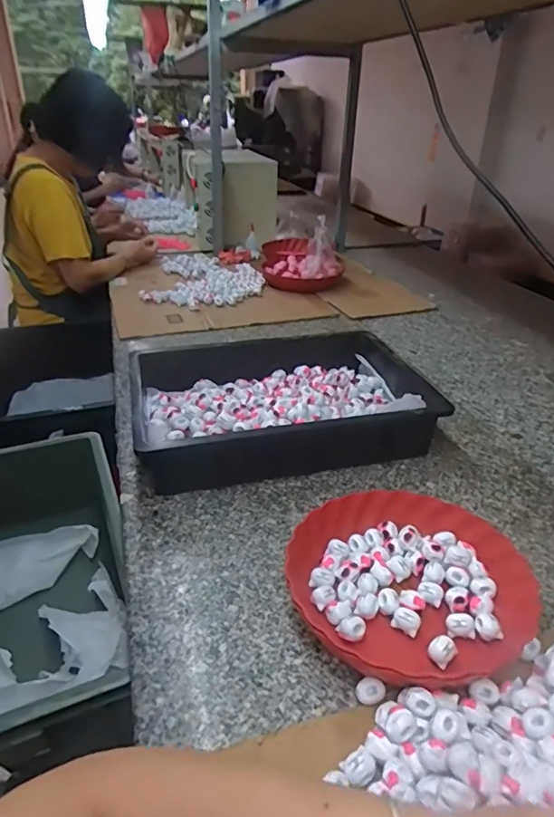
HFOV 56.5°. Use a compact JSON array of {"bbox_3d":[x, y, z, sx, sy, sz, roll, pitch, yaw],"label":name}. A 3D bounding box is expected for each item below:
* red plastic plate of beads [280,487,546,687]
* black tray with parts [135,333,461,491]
[{"bbox_3d":[0.137,0.182,0.550,0.237,0.048,0.232,0,30,0],"label":"red plastic plate of beads"},{"bbox_3d":[0.005,-0.019,0.846,0.451,0.092,0.305,-8,31,-13],"label":"black tray with parts"}]

